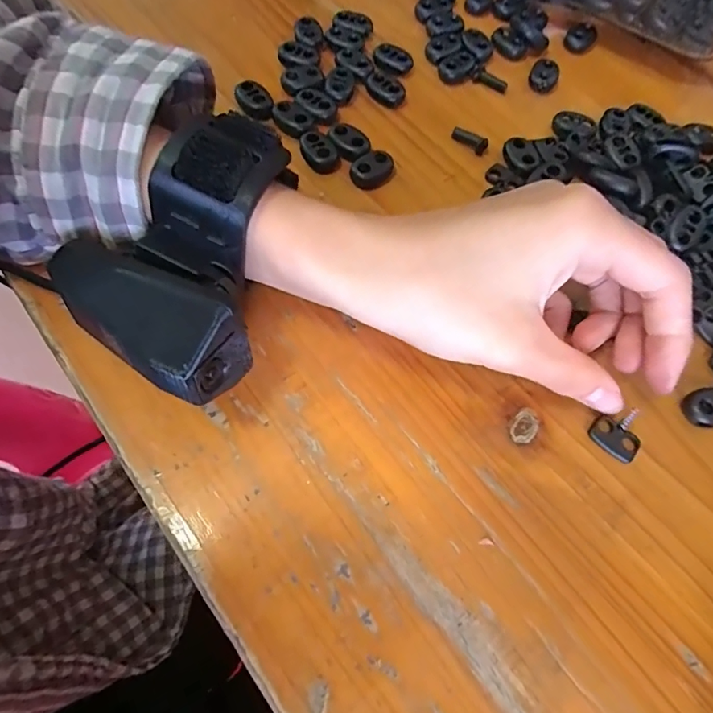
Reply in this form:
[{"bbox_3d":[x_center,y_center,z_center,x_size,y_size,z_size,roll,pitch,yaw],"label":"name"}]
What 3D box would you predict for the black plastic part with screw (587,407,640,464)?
[{"bbox_3d":[0.101,0.028,0.181,0.018,0.004,0.021,42,73,13],"label":"black plastic part with screw"}]

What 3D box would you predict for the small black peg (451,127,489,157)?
[{"bbox_3d":[0.056,-0.107,0.236,0.019,0.005,0.006,36,72,11],"label":"small black peg"}]

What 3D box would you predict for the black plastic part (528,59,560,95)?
[{"bbox_3d":[0.101,-0.151,0.256,0.015,0.007,0.018,26,68,8],"label":"black plastic part"}]

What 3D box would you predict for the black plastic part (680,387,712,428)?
[{"bbox_3d":[0.139,0.020,0.187,0.020,0.007,0.015,-10,68,-7],"label":"black plastic part"}]

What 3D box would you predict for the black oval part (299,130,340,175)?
[{"bbox_3d":[-0.018,-0.096,0.225,0.014,0.005,0.023,-26,71,-13],"label":"black oval part"}]

